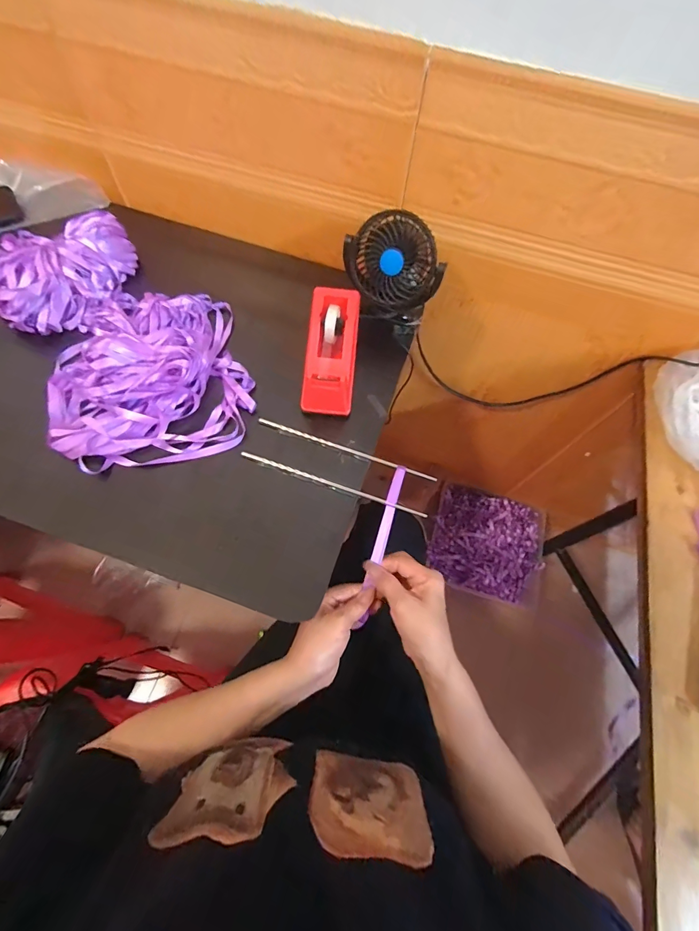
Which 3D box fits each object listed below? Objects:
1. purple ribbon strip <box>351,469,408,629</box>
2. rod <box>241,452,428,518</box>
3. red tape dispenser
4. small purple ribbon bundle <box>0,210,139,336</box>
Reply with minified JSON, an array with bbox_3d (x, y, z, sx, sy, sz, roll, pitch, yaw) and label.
[{"bbox_3d":[0.036,0.096,0.450,0.014,0.018,0.194,15,93,2],"label":"purple ribbon strip"},{"bbox_3d":[-0.019,0.021,0.442,0.221,0.006,0.008,18,65,5],"label":"rod"},{"bbox_3d":[-0.020,-0.147,0.471,0.060,0.054,0.159,6,73,0],"label":"red tape dispenser"},{"bbox_3d":[-0.373,-0.255,0.508,0.118,0.054,0.203,38,69,14],"label":"small purple ribbon bundle"}]

